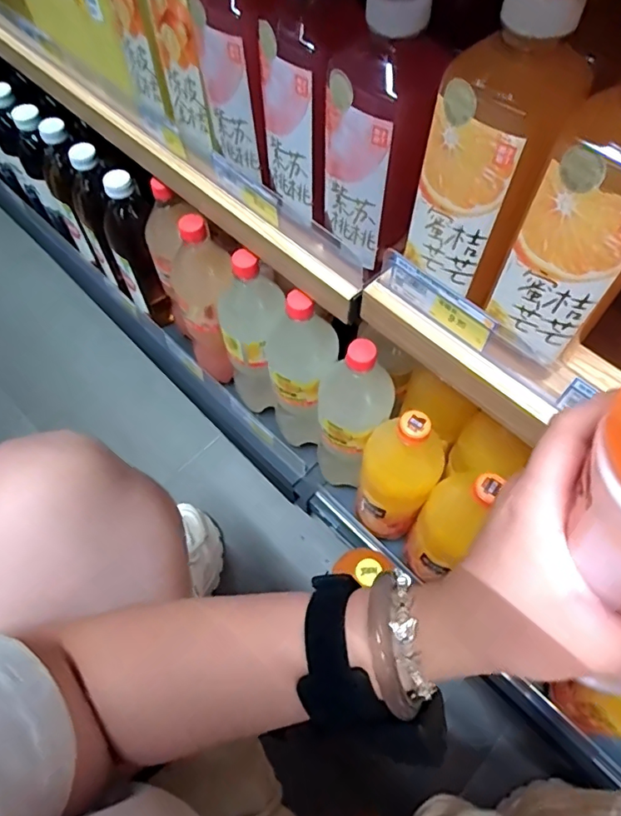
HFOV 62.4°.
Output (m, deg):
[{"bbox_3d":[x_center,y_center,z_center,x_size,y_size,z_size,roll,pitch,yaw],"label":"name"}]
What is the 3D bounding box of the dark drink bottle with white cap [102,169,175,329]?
[{"bbox_3d":[-0.263,-0.230,0.784,0.070,0.243,0.070,-20,63,-10],"label":"dark drink bottle with white cap"}]

